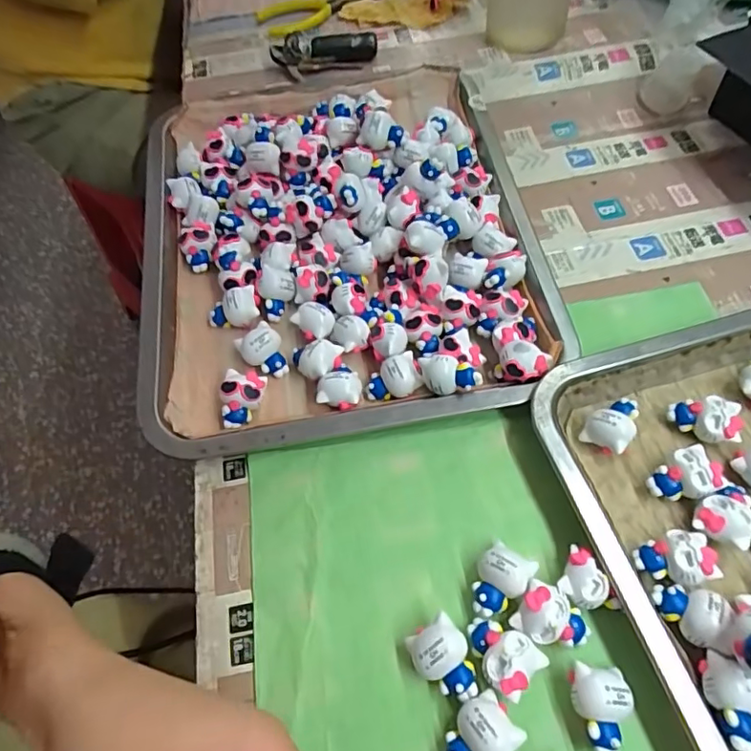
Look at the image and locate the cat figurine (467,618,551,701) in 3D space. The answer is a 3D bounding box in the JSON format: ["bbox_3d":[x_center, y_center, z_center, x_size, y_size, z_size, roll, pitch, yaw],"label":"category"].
[{"bbox_3d":[0.056,0.126,0.254,0.033,0.019,0.025,38,68,24],"label":"cat figurine"}]

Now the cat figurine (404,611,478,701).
[{"bbox_3d":[0.031,0.130,0.254,0.024,0.023,0.034,-28,61,-13],"label":"cat figurine"}]

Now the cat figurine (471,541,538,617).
[{"bbox_3d":[0.059,0.101,0.270,0.022,0.024,0.031,29,65,20],"label":"cat figurine"}]

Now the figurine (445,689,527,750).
[{"bbox_3d":[0.043,0.153,0.237,0.033,0.021,0.024,-28,61,-13],"label":"figurine"}]

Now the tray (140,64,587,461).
[{"bbox_3d":[-0.031,-0.102,0.390,0.262,0.044,0.310,-8,58,-1],"label":"tray"}]

